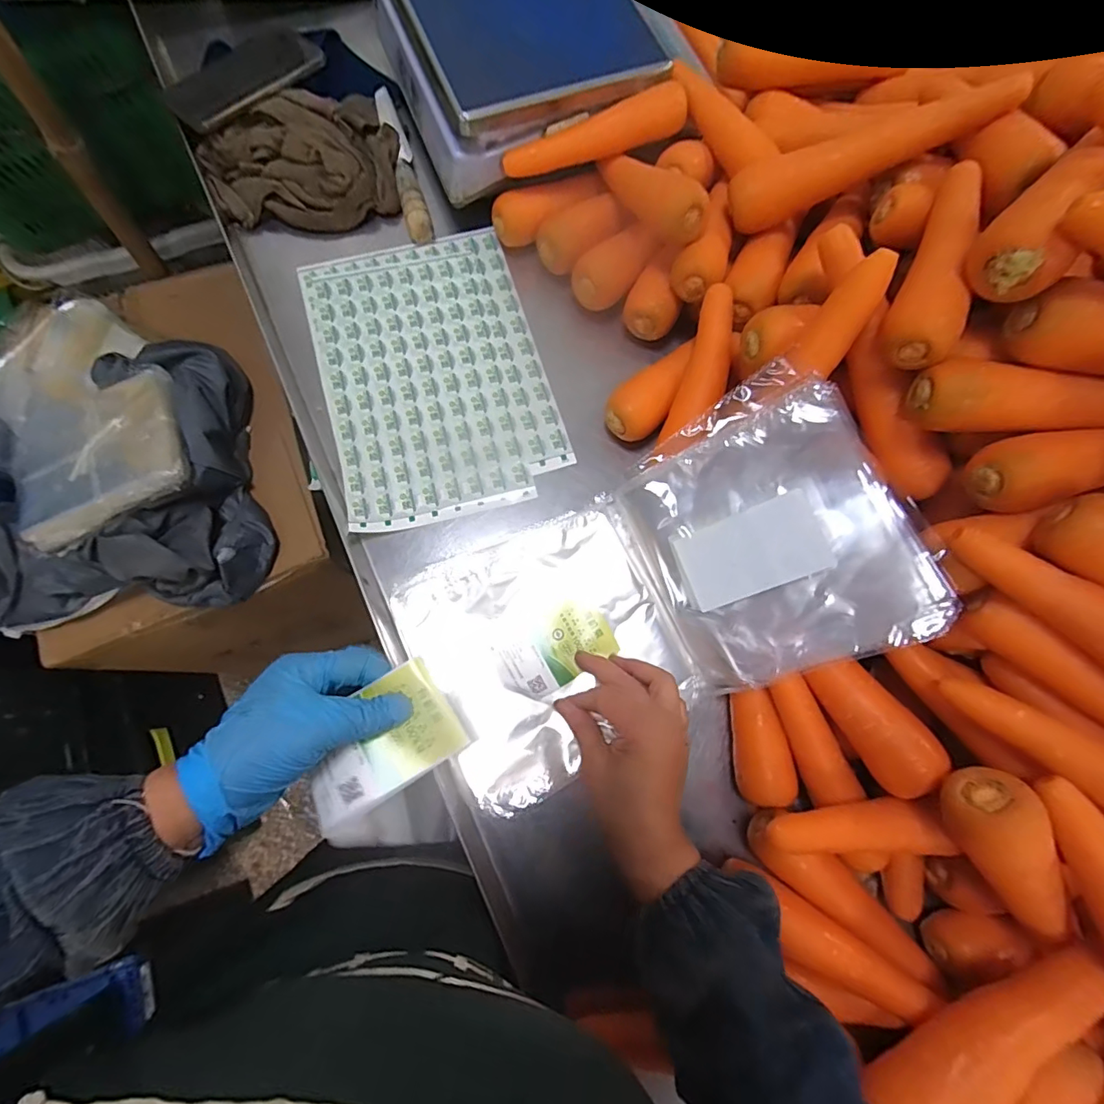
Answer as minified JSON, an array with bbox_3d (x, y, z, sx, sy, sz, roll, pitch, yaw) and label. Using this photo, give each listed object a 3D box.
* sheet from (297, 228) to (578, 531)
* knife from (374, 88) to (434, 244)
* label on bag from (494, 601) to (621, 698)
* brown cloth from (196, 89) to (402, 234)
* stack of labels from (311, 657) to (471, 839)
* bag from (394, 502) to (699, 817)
[{"bbox_3d":[-0.117,-0.182,0.499,0.208,0.005,0.303,-16,76,-7],"label":"sheet"},{"bbox_3d":[-0.165,-0.428,0.550,0.026,0.021,0.209,-15,76,-6],"label":"knife"},{"bbox_3d":[0.003,0.079,0.410,0.093,0.010,0.054,-30,78,-9],"label":"label on bag"},{"bbox_3d":[-0.262,-0.412,0.532,0.194,0.044,0.146,-18,77,-6],"label":"brown cloth"},{"bbox_3d":[-0.107,0.117,0.310,0.096,0.009,0.063,-31,78,-9],"label":"stack of labels"},{"bbox_3d":[-0.002,0.075,0.411,0.201,0.018,0.194,-25,77,-8],"label":"bag"}]

